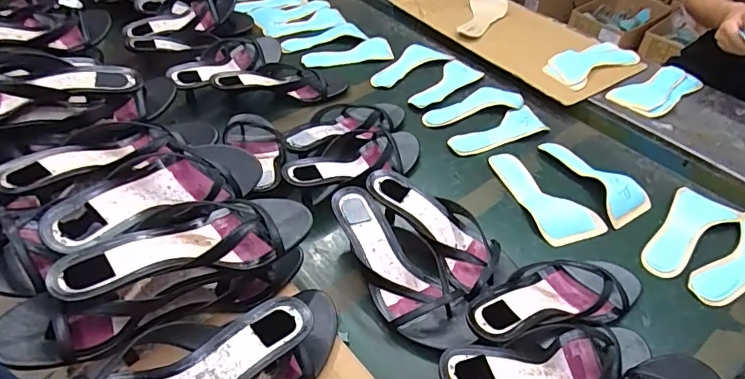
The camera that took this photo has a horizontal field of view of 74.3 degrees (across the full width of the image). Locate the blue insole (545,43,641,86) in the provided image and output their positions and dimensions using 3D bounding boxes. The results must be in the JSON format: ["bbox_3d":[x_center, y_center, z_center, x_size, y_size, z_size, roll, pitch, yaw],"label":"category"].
[{"bbox_3d":[0.437,-0.257,0.969,0.197,0.022,0.080,-23,50,-23],"label":"blue insole"}]

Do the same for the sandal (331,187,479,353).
[{"bbox_3d":[0.030,0.088,0.594,0.093,0.057,0.238,-25,63,-25],"label":"sandal"}]

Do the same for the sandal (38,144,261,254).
[{"bbox_3d":[-0.236,0.002,0.552,0.095,0.045,0.245,30,35,26],"label":"sandal"}]

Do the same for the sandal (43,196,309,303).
[{"bbox_3d":[-0.183,0.050,0.502,0.241,0.053,0.089,-18,48,-19],"label":"sandal"}]

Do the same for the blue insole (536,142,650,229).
[{"bbox_3d":[0.346,-0.023,0.757,0.077,0.027,0.186,-13,47,-14],"label":"blue insole"}]

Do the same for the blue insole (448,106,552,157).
[{"bbox_3d":[0.207,-0.099,0.837,0.176,0.012,0.070,-16,47,-17],"label":"blue insole"}]

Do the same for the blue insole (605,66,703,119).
[{"bbox_3d":[0.530,-0.182,0.908,0.198,0.009,0.091,-23,50,-23],"label":"blue insole"}]

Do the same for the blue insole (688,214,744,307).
[{"bbox_3d":[0.487,0.096,0.643,0.184,0.010,0.077,-27,51,-26],"label":"blue insole"}]

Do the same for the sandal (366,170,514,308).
[{"bbox_3d":[0.087,0.042,0.638,0.100,0.059,0.213,-35,68,-31],"label":"sandal"}]

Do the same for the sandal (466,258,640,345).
[{"bbox_3d":[0.211,0.120,0.570,0.247,0.053,0.095,-7,44,-29],"label":"sandal"}]

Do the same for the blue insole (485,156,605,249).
[{"bbox_3d":[0.253,0.003,0.735,0.091,0.012,0.188,-14,47,-16],"label":"blue insole"}]

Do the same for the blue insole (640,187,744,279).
[{"bbox_3d":[0.432,0.057,0.682,0.188,0.004,0.075,-31,53,-29],"label":"blue insole"}]

